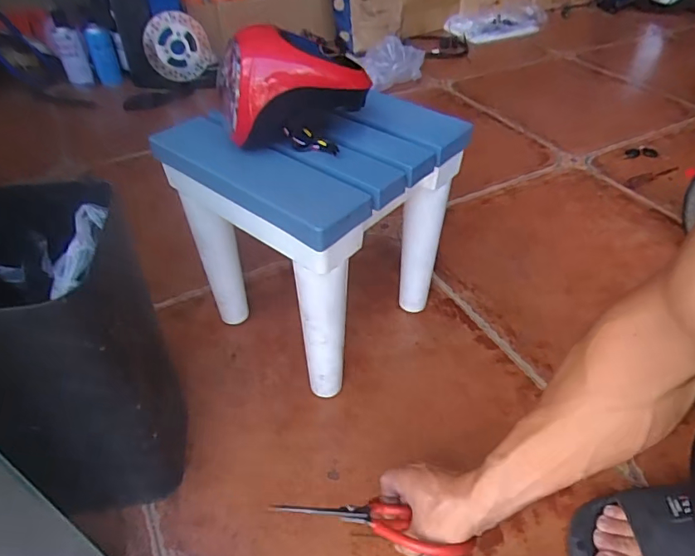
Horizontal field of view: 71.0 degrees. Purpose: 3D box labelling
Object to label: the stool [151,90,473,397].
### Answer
[{"bbox_3d":[-0.032,-0.056,0.639,0.238,0.316,0.258,30,50,28],"label":"stool"}]

